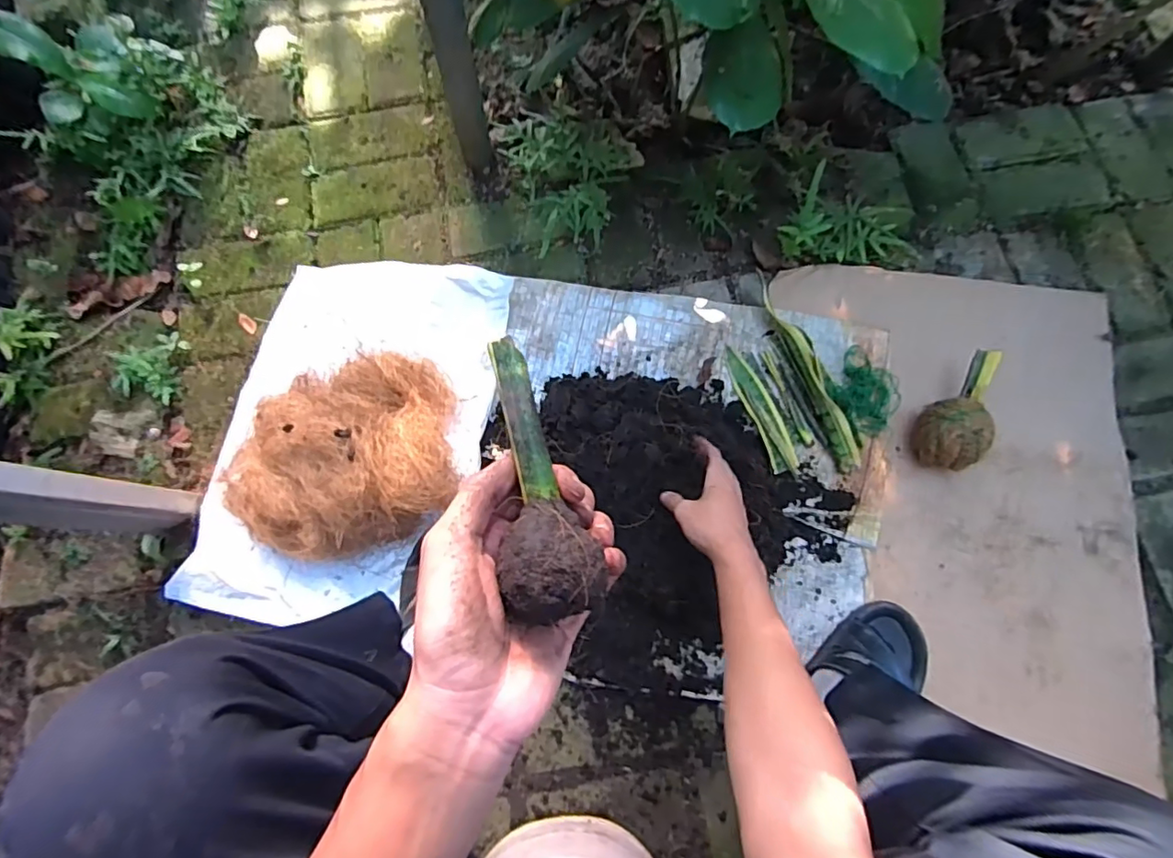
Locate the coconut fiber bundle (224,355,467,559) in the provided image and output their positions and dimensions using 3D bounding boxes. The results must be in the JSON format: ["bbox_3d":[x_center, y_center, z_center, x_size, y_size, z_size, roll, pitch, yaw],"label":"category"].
[{"bbox_3d":[-0.318,0.029,0.726,0.301,0.066,0.250,-6,74,-1],"label":"coconut fiber bundle"}]

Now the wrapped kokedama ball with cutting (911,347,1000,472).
[{"bbox_3d":[0.497,-0.017,0.753,0.082,0.079,0.163,38,78,11],"label":"wrapped kokedama ball with cutting"}]

